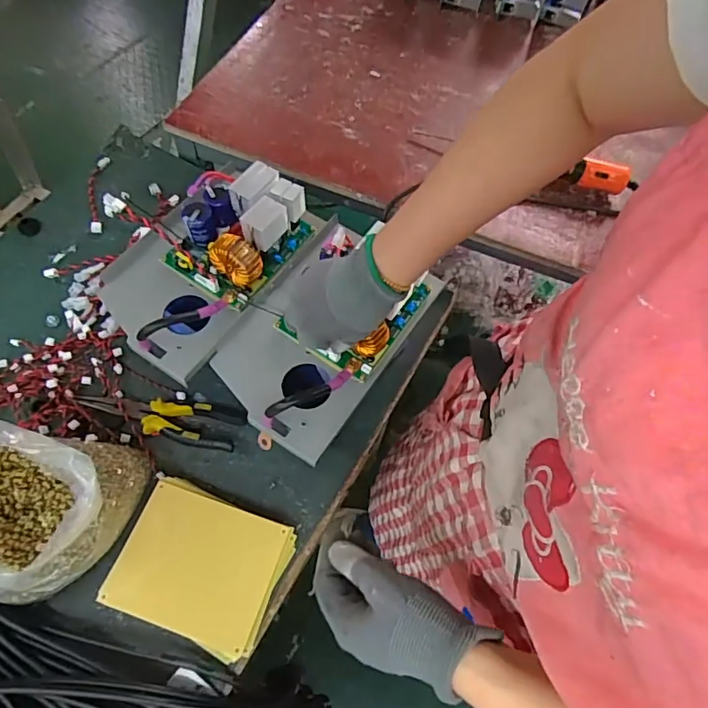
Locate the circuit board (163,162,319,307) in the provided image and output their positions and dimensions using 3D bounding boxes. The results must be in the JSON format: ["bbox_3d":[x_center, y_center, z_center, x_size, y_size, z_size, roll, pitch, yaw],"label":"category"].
[{"bbox_3d":[-0.138,-0.149,0.598,0.123,0.070,0.150,31,65,13],"label":"circuit board"}]

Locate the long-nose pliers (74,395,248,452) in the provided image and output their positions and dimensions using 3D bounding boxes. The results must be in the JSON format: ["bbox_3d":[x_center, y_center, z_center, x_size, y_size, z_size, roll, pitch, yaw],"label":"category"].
[{"bbox_3d":[-0.232,0.077,0.599,0.197,0.012,0.055,5,62,-1],"label":"long-nose pliers"}]

